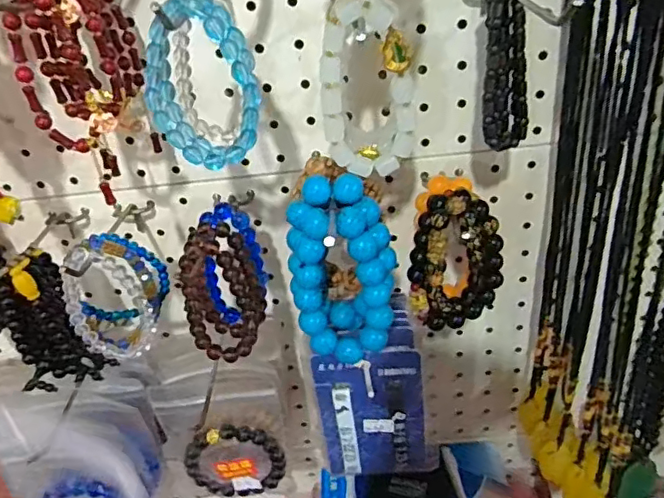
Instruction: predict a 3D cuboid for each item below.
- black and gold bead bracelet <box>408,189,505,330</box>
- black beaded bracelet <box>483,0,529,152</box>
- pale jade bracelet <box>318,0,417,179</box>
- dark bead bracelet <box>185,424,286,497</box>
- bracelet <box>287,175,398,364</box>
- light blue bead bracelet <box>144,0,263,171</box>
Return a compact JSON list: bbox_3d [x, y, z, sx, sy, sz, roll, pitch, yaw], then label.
[{"bbox_3d":[0.072,0.007,0.333,0.051,0.083,0.021,-3,32,7],"label":"black and gold bead bracelet"},{"bbox_3d":[0.093,-0.097,0.304,0.023,0.085,0.018,5,34,18],"label":"black beaded bracelet"},{"bbox_3d":[0.018,-0.082,0.288,0.046,0.089,0.015,-7,32,1],"label":"pale jade bracelet"},{"bbox_3d":[-0.071,0.157,0.424,0.071,0.070,0.011,-4,32,4],"label":"dark bead bracelet"},{"bbox_3d":[0.007,0.014,0.330,0.057,0.108,0.027,-7,32,0],"label":"bracelet"},{"bbox_3d":[-0.061,-0.077,0.266,0.049,0.074,0.030,-14,33,-11],"label":"light blue bead bracelet"}]

